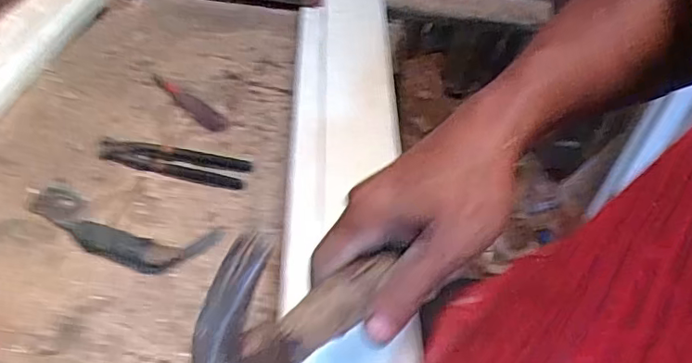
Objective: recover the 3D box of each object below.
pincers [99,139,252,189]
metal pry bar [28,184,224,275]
[{"bbox_3d":[-0.237,-0.029,0.764,0.210,0.010,0.051,12,51,10],"label":"pincers"},{"bbox_3d":[-0.293,0.056,0.687,0.262,0.029,0.078,15,51,12],"label":"metal pry bar"}]

